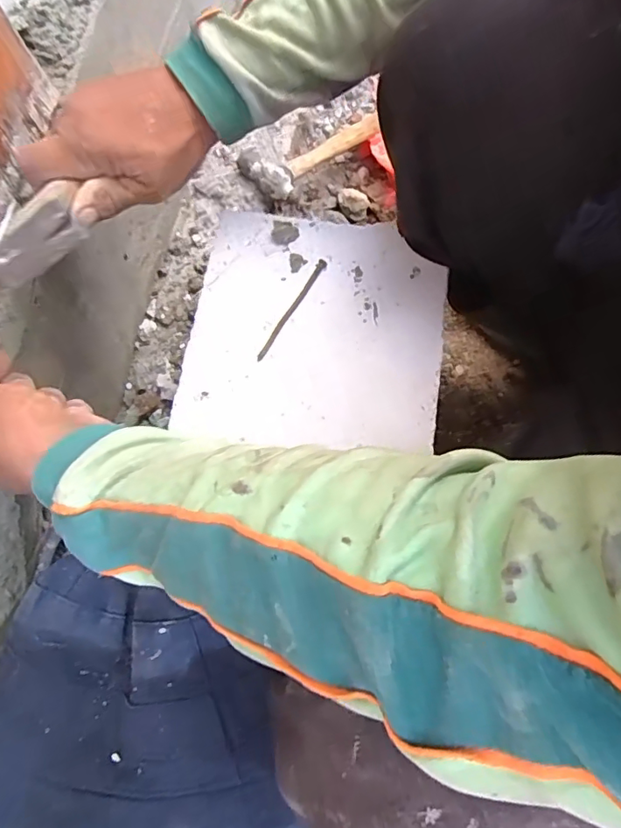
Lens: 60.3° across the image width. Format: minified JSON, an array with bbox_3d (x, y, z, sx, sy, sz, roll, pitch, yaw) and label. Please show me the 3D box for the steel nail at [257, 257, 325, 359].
[{"bbox_3d":[-0.015,-0.084,0.426,0.008,0.007,0.099,31,75,9],"label":"steel nail"}]

